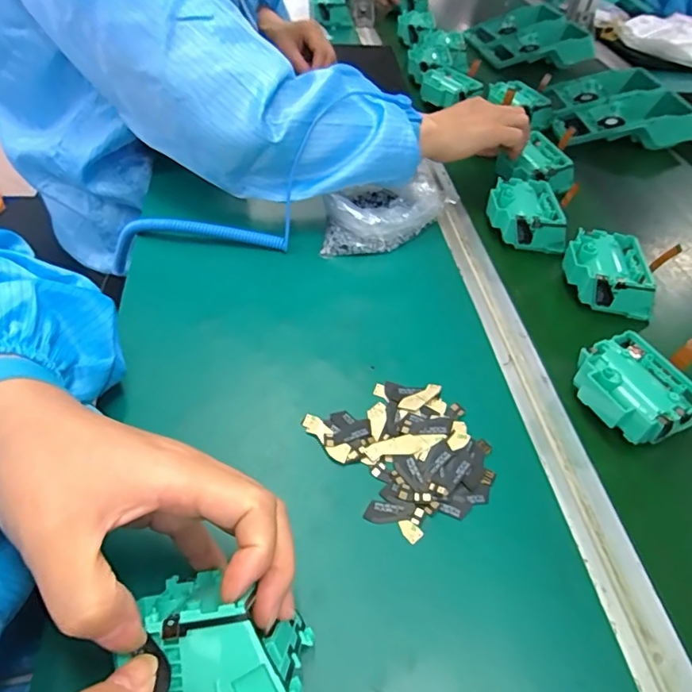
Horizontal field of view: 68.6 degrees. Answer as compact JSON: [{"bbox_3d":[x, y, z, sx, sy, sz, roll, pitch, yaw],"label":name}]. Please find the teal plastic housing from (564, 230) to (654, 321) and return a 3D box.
[{"bbox_3d":[0.237,-0.064,0.474,0.077,0.048,0.080,9,47,4],"label":"teal plastic housing"}]

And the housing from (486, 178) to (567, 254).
[{"bbox_3d":[0.181,-0.135,0.526,0.071,0.038,0.075,0,47,-4],"label":"housing"}]

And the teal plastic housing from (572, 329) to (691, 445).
[{"bbox_3d":[0.209,0.035,0.372,0.062,0.037,0.077,-16,50,-18],"label":"teal plastic housing"}]

